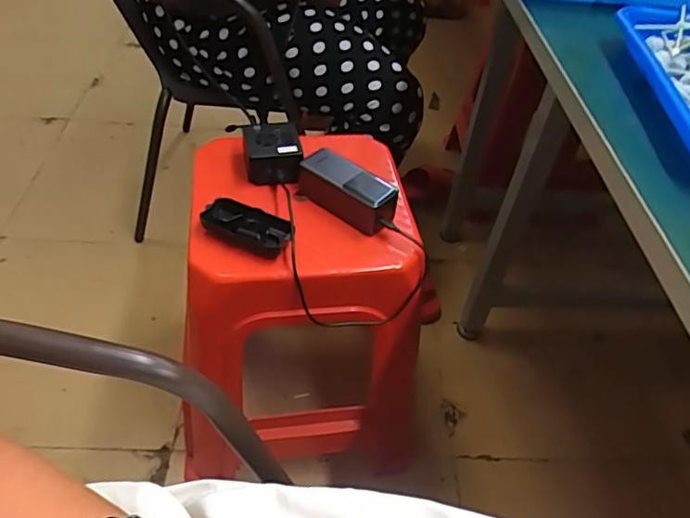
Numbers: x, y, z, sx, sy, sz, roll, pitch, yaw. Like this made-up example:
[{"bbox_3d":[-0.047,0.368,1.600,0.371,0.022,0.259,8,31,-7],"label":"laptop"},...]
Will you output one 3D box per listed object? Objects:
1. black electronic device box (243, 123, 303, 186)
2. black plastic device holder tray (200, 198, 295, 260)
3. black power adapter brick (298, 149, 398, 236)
[{"bbox_3d":[-0.100,-0.145,0.763,0.074,0.051,0.090,-5,47,-11],"label":"black electronic device box"},{"bbox_3d":[-0.116,-0.037,0.664,0.106,0.031,0.051,24,49,16],"label":"black plastic device holder tray"},{"bbox_3d":[0.005,-0.088,0.715,0.137,0.057,0.052,36,53,26],"label":"black power adapter brick"}]

